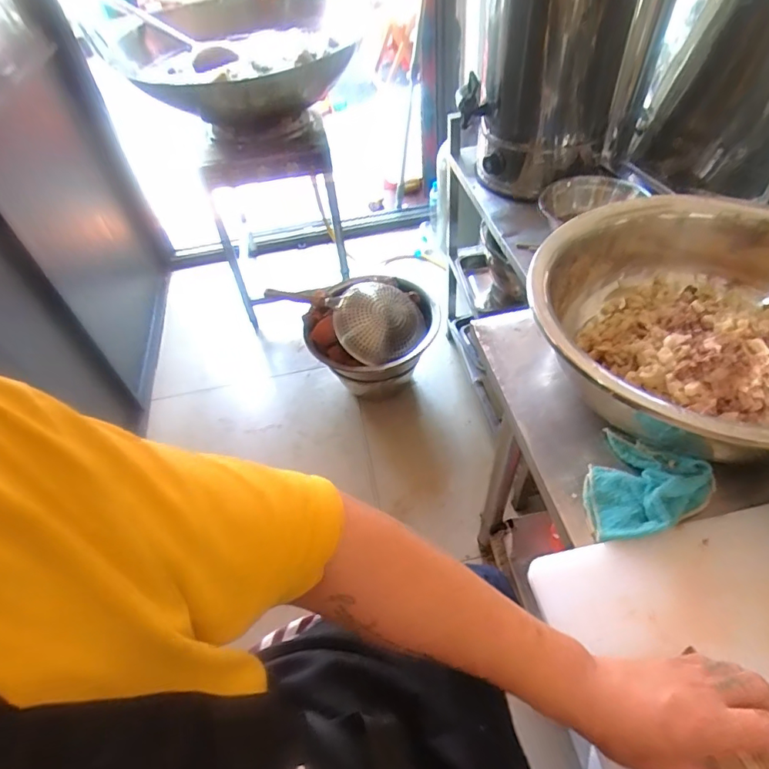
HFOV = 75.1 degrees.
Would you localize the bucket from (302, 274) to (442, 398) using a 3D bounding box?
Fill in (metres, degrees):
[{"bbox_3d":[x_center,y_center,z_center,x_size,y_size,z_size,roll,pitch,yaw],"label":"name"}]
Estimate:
[{"bbox_3d":[-0.033,-0.138,1.583,0.381,0.302,0.366,-3,49,4],"label":"bucket"}]

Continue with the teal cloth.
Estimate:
[{"bbox_3d":[0.276,0.117,0.549,0.134,0.034,0.114,-38,55,-24],"label":"teal cloth"}]

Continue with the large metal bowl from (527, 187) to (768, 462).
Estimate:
[{"bbox_3d":[0.372,-0.074,0.604,0.370,0.146,0.379,-3,49,4],"label":"large metal bowl"}]

